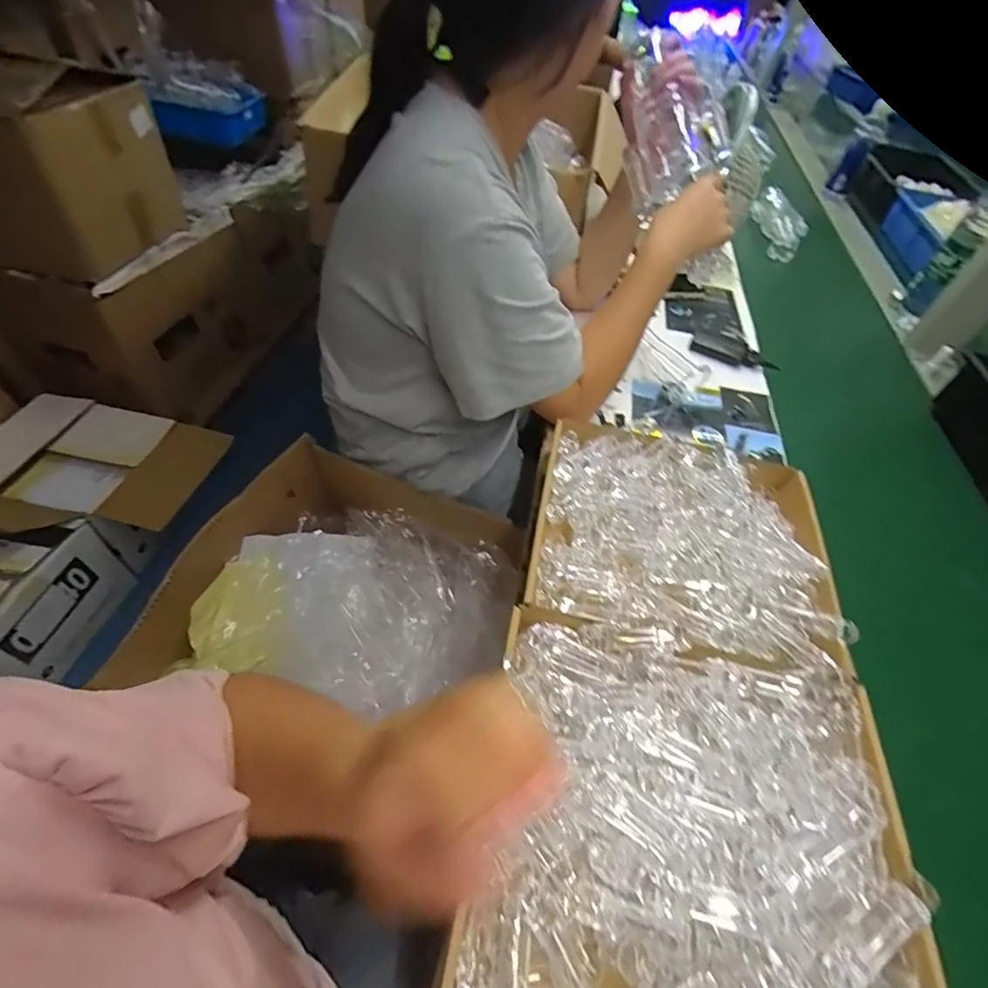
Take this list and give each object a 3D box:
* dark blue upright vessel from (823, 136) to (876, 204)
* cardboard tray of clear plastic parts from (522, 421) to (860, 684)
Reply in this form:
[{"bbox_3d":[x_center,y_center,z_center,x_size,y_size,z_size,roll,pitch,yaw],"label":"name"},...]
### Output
[{"bbox_3d":[0.998,-0.921,1.431,0.065,0.151,0.072,37,57,23],"label":"dark blue upright vessel"},{"bbox_3d":[0.202,0.052,0.559,0.313,0.073,0.302,11,51,4],"label":"cardboard tray of clear plastic parts"}]

